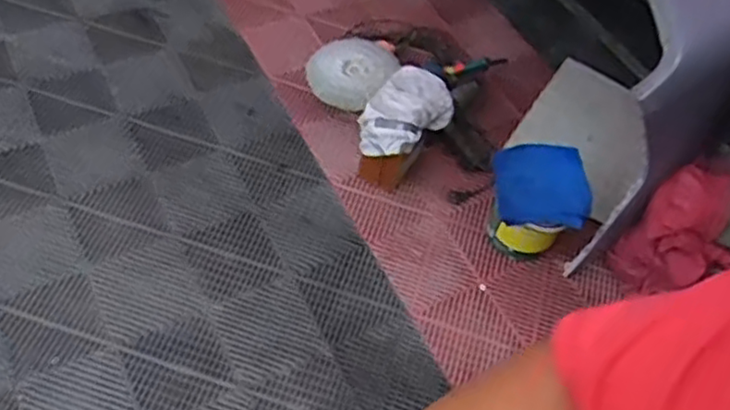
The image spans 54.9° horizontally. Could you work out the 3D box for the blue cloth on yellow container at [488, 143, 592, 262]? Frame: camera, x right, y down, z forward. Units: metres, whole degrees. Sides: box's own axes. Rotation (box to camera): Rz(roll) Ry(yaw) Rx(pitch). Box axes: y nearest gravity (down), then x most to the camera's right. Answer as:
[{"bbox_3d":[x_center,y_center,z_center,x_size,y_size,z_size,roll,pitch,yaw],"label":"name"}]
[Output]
[{"bbox_3d":[0.380,0.014,1.586,0.178,0.260,0.232,11,53,1],"label":"blue cloth on yellow container"}]

